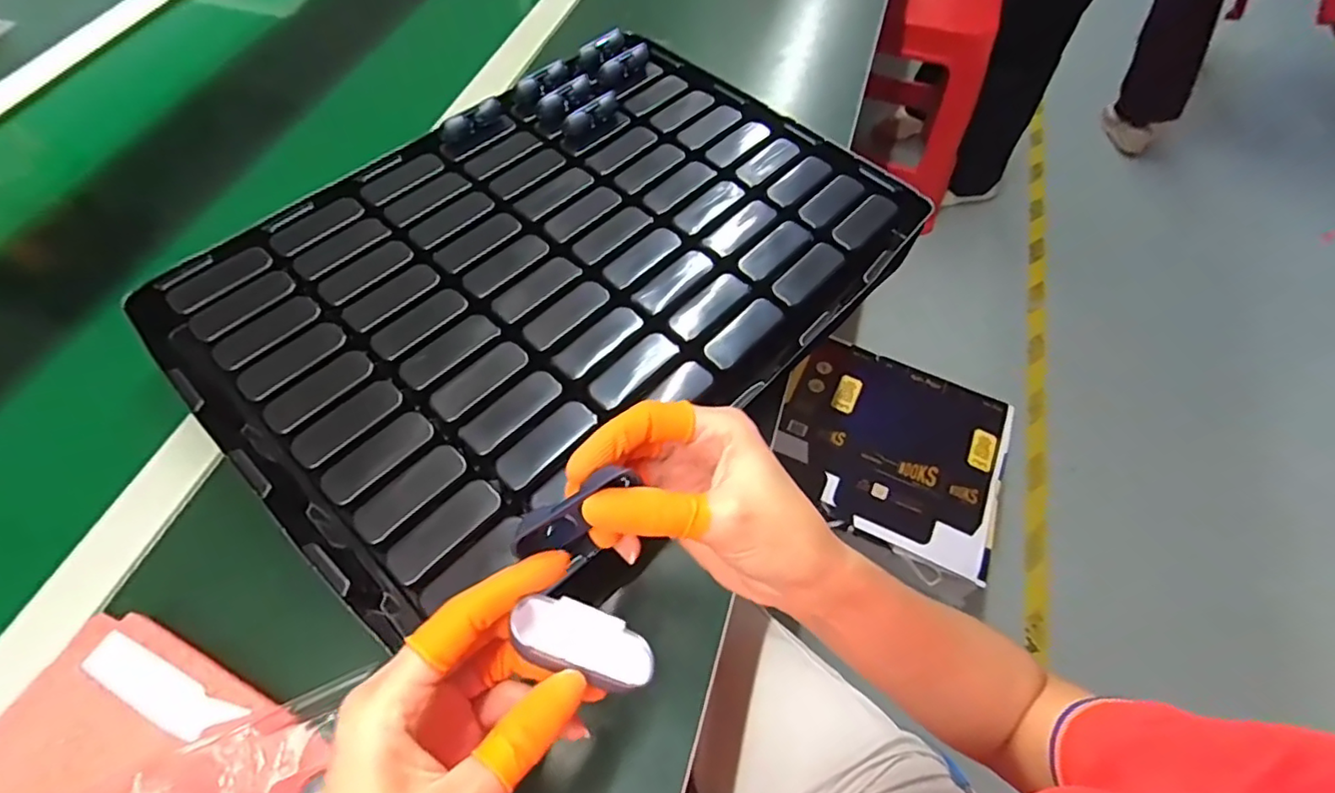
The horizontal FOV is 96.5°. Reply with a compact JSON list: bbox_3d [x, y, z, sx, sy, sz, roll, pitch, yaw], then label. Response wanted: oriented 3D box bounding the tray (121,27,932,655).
[{"bbox_3d":[-0.073,-0.094,0.437,0.346,0.047,0.469,40,67,18],"label":"tray"}]

